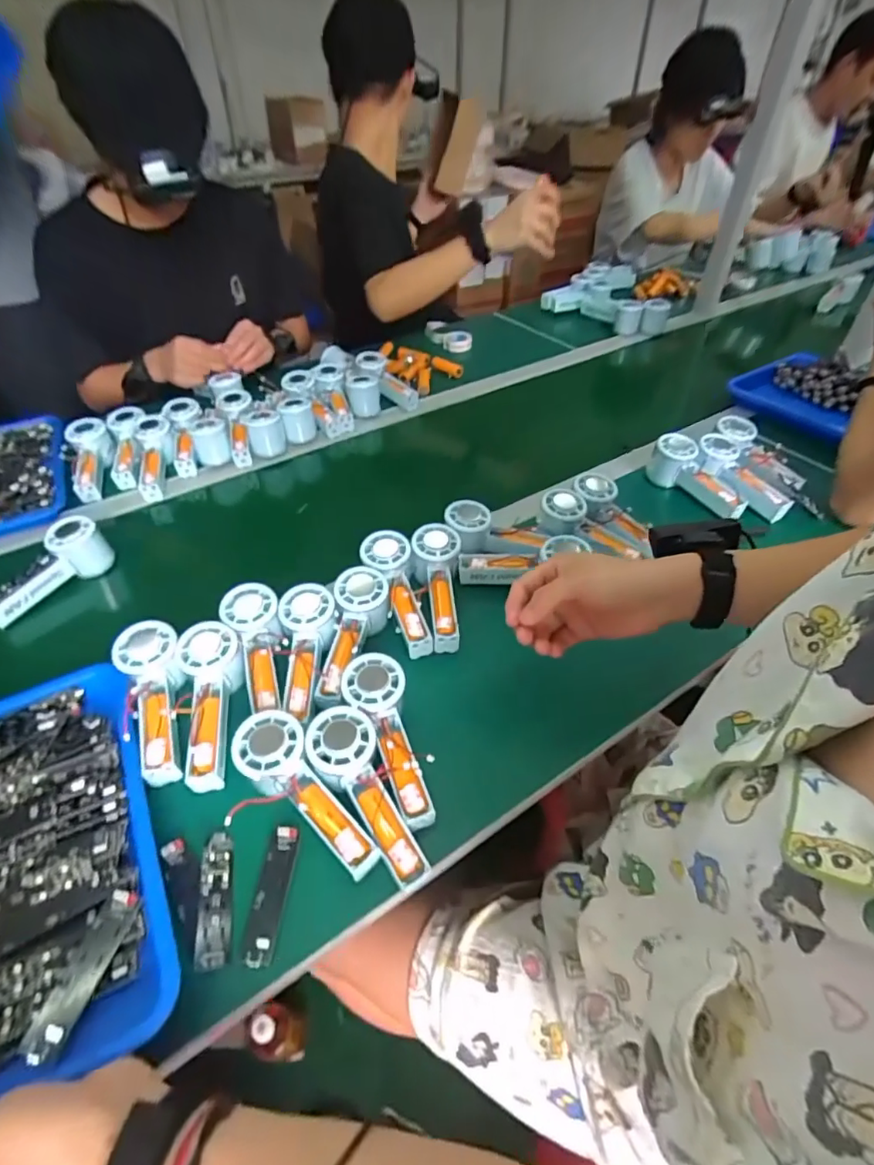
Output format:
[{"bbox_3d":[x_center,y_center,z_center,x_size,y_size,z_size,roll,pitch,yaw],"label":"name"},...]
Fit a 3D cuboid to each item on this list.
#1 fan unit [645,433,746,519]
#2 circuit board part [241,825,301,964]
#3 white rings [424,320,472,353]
[{"bbox_3d":[0.369,-0.149,0.753,0.056,0.056,0.148,-17,48,-16],"label":"fan unit"},{"bbox_3d":[-0.127,0.239,0.408,0.021,0.014,0.092,4,46,4],"label":"circuit board part"},{"bbox_3d":[0.021,-0.567,1.207,0.068,0.027,0.139,-23,50,-21],"label":"white rings"}]

